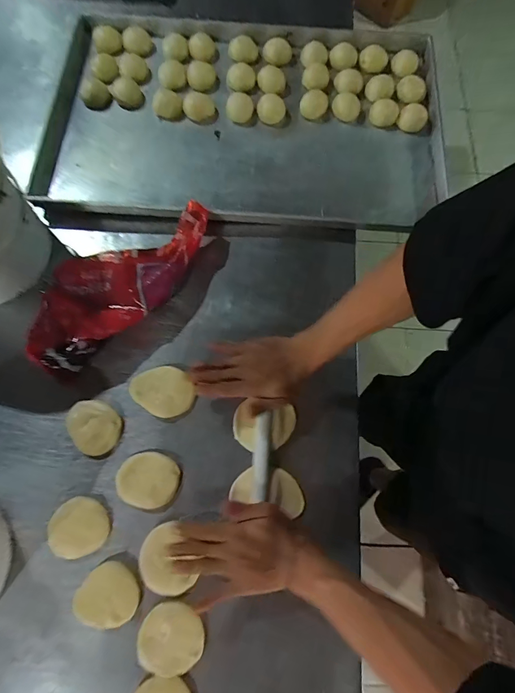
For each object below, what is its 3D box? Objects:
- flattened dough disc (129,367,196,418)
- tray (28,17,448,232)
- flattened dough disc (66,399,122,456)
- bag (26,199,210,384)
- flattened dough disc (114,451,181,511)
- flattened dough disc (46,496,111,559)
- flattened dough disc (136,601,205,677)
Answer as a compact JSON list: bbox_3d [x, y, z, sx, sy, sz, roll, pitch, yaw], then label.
[{"bbox_3d":[-0.141,0.065,0.531,0.094,0.015,0.072,17,73,4],"label":"flattened dough disc"},{"bbox_3d":[-0.016,-0.425,0.662,0.718,0.037,0.449,3,73,0],"label":"tray"},{"bbox_3d":[-0.235,0.113,0.511,0.064,0.015,0.079,-39,77,-12],"label":"flattened dough disc"},{"bbox_3d":[-0.208,-0.102,0.548,0.329,0.054,0.139,-39,77,-12],"label":"bag"},{"bbox_3d":[-0.150,0.181,0.486,0.081,0.018,0.069,15,73,4],"label":"flattened dough disc"},{"bbox_3d":[-0.236,0.238,0.472,0.072,0.021,0.070,0,73,-1],"label":"flattened dough disc"},{"bbox_3d":[-0.102,0.348,0.425,0.075,0.015,0.066,5,73,0],"label":"flattened dough disc"}]

